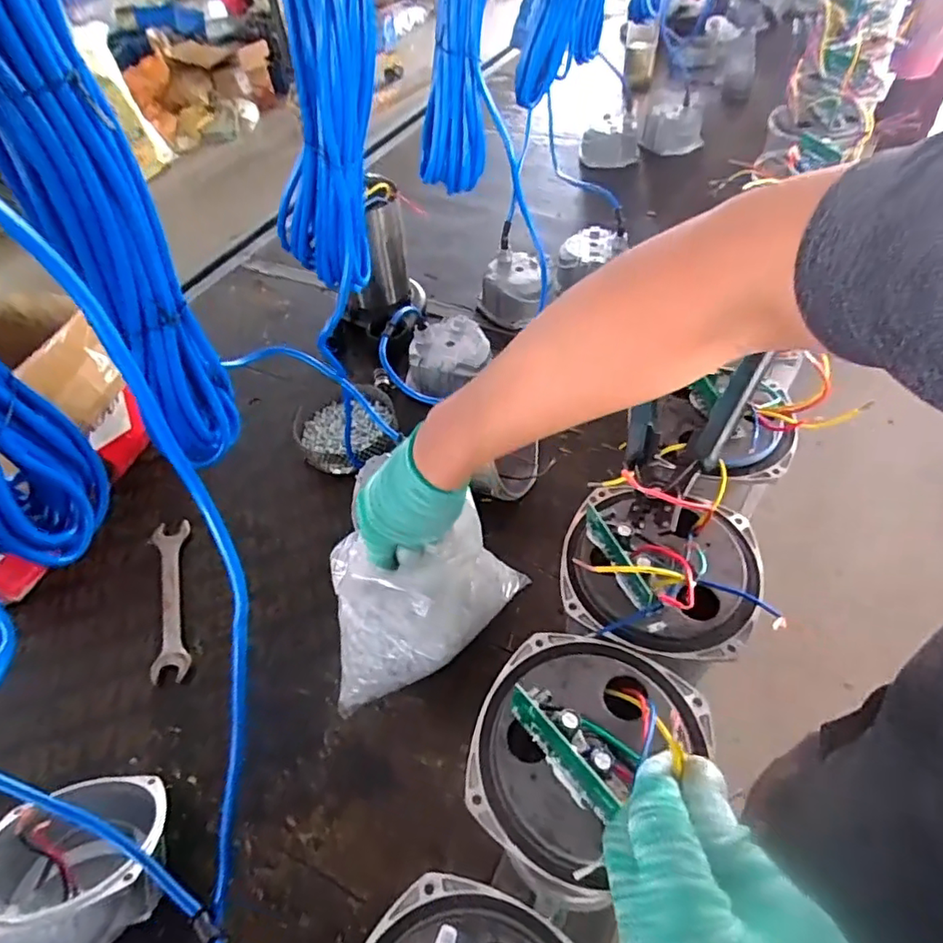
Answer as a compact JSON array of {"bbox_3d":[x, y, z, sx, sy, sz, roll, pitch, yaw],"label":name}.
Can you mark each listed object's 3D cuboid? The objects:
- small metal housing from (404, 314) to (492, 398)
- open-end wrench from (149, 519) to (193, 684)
[{"bbox_3d":[-0.034,-0.173,0.840,0.122,0.061,0.110,-1,51,6],"label":"small metal housing"},{"bbox_3d":[-0.356,0.144,0.672,0.038,0.014,0.212,-17,51,-8],"label":"open-end wrench"}]

